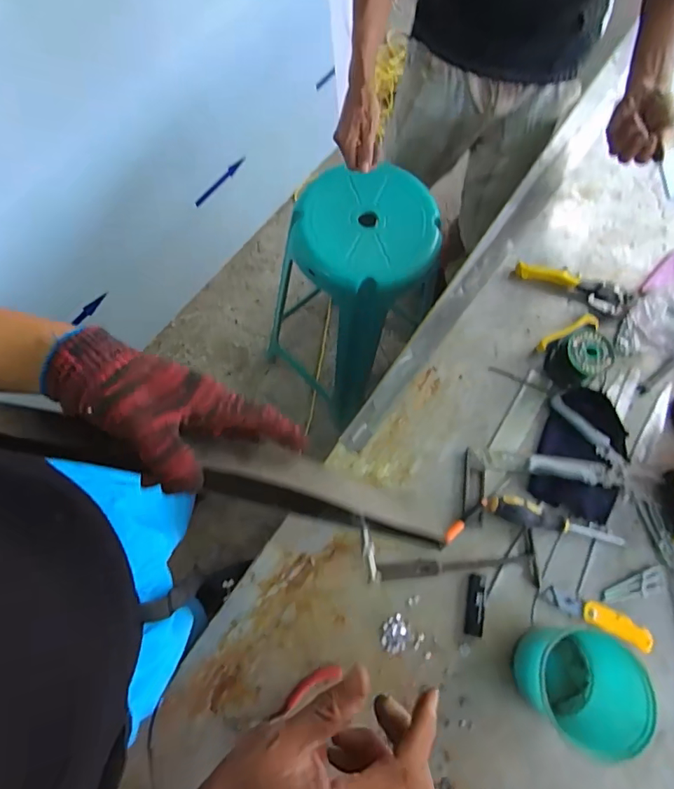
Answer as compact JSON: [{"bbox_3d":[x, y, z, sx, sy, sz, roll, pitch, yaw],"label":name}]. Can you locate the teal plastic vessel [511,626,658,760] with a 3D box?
[{"bbox_3d":[0.295,0.349,0.567,0.121,0.096,0.125,1,71,-2],"label":"teal plastic vessel"}]

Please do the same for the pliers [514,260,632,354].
[{"bbox_3d":[0.397,-0.156,0.771,0.183,0.024,0.156,-9,72,-5],"label":"pliers"}]

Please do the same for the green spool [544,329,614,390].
[{"bbox_3d":[0.367,-0.055,0.717,0.079,0.068,0.072,1,71,-2],"label":"green spool"}]

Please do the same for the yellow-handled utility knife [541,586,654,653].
[{"bbox_3d":[0.349,0.296,0.625,0.140,0.023,0.031,26,72,7],"label":"yellow-handled utility knife"}]

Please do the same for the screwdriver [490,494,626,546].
[{"bbox_3d":[0.308,0.175,0.655,0.194,0.027,0.032,13,71,2],"label":"screwdriver"}]

